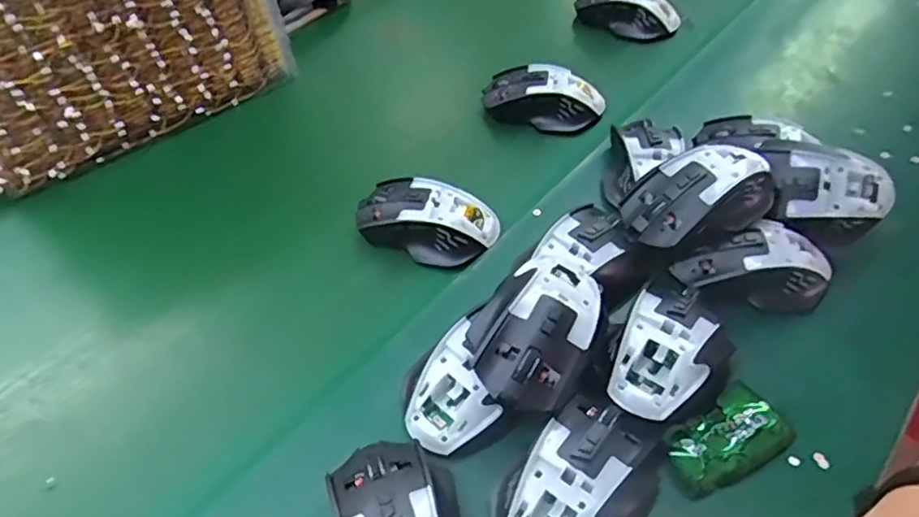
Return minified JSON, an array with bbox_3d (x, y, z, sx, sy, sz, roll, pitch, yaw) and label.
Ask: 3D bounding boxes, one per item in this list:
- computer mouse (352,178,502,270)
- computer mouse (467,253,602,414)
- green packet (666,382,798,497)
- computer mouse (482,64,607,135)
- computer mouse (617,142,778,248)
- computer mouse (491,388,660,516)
[{"bbox_3d":[-0.027,-0.032,0.519,0.112,0.038,0.059,14,54,15],"label":"computer mouse"},{"bbox_3d":[0.054,0.038,0.400,0.068,0.042,0.122,25,57,22],"label":"computer mouse"},{"bbox_3d":[0.166,0.112,0.393,0.080,0.011,0.046,-29,55,-18],"label":"green packet"},{"bbox_3d":[0.082,-0.161,0.624,0.116,0.037,0.055,15,54,16],"label":"computer mouse"},{"bbox_3d":[0.181,-0.053,0.467,0.114,0.033,0.064,-18,52,-10],"label":"computer mouse"},{"bbox_3d":[0.069,0.127,0.365,0.112,0.033,0.072,-39,58,-24],"label":"computer mouse"}]

